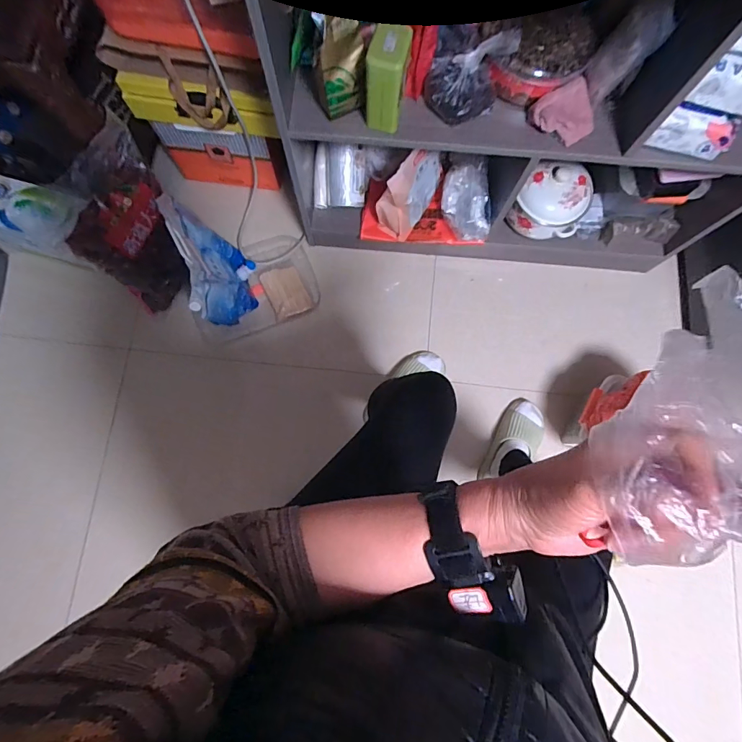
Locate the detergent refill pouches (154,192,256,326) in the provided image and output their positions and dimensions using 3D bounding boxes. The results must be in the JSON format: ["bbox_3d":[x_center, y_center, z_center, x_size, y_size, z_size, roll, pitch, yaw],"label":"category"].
[{"bbox_3d":[-0.353,-0.243,0.973,0.109,0.289,0.285,-18,80,-5],"label":"detergent refill pouches"}]

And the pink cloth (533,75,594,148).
[{"bbox_3d":[0.343,-0.452,0.722,0.100,0.037,0.093,-33,81,-7],"label":"pink cloth"}]

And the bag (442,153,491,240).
[{"bbox_3d":[0.232,-0.422,0.993,0.102,0.097,0.209,-3,79,-2],"label":"bag"}]

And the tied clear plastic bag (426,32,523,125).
[{"bbox_3d":[0.158,-0.503,0.697,0.107,0.107,0.104,-34,81,-7],"label":"tied clear plastic bag"}]

